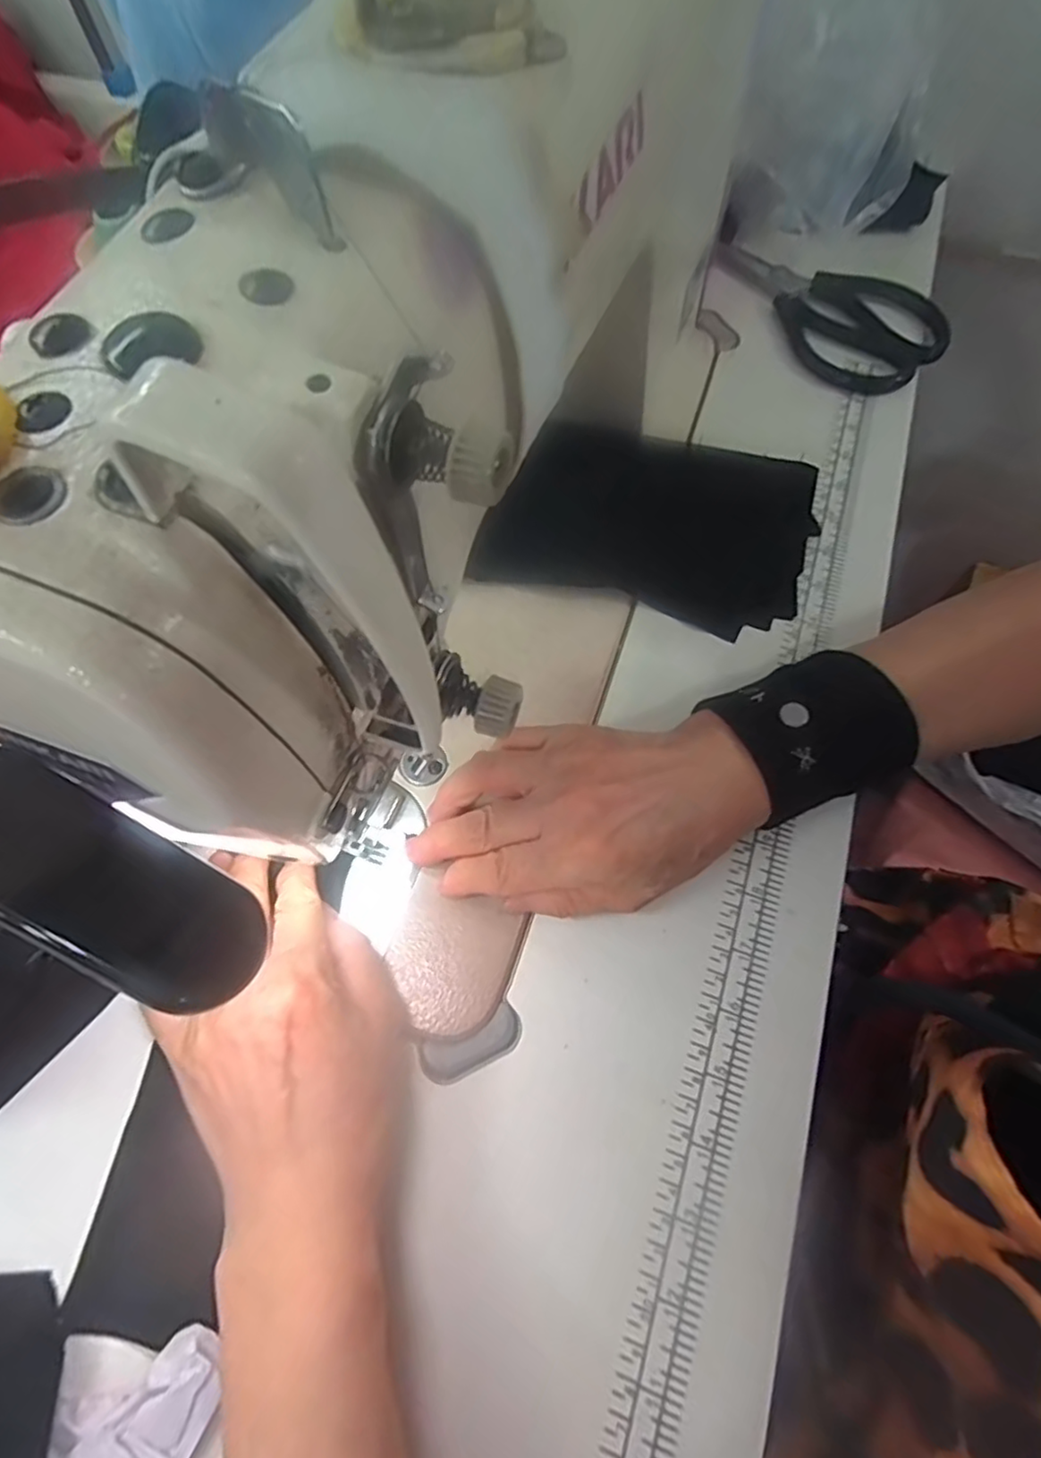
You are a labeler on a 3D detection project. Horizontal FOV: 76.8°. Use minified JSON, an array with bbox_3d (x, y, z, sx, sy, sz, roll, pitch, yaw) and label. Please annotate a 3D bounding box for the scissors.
[{"bbox_3d":[0.204,-0.291,0.452,0.169,0.011,0.109,42,74,16],"label":"scissors"}]

